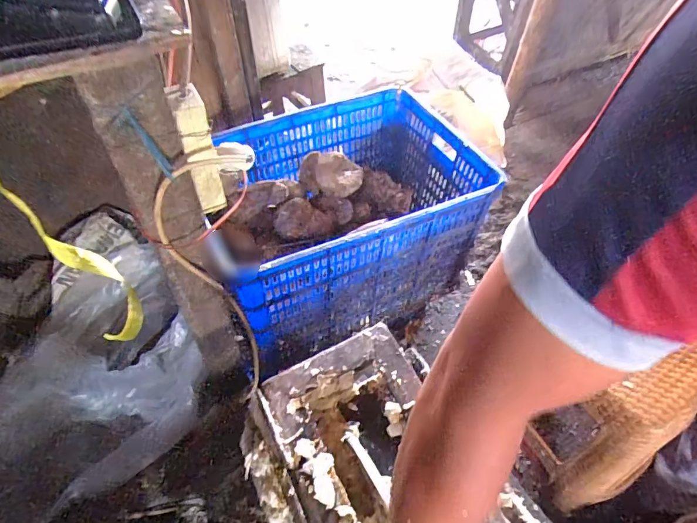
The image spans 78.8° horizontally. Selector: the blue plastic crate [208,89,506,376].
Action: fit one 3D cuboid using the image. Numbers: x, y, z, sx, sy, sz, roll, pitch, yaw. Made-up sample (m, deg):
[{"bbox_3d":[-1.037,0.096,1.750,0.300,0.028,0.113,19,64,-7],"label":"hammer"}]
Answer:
[{"bbox_3d":[-0.016,-0.105,1.051,0.572,0.365,0.413,-21,56,-18],"label":"blue plastic crate"}]

